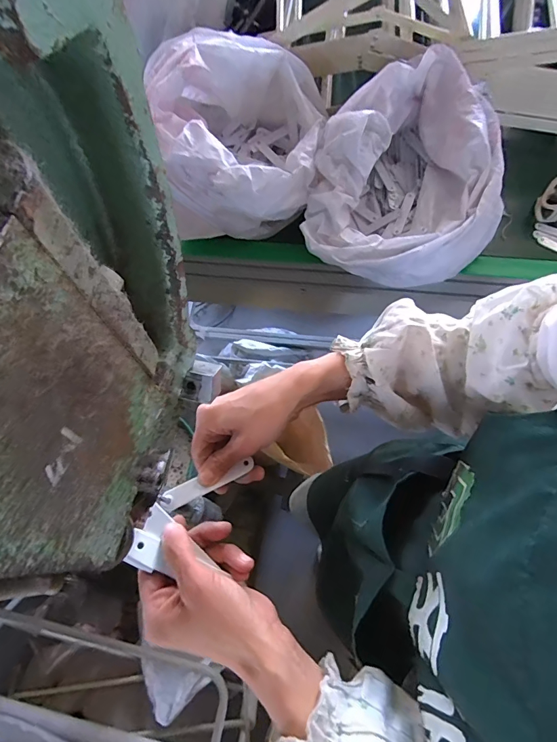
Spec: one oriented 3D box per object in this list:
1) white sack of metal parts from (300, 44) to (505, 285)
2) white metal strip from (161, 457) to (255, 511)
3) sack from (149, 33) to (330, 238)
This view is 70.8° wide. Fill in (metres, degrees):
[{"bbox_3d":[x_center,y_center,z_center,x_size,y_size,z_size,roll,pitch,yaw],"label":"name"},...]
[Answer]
[{"bbox_3d":[0.210,-0.334,0.658,0.304,0.158,0.377,5,67,5],"label":"white sack of metal parts"},{"bbox_3d":[-0.065,0.102,0.354,0.083,0.009,0.018,-23,68,0],"label":"white metal strip"},{"bbox_3d":[-0.069,-0.403,0.662,0.273,0.193,0.312,7,67,5],"label":"sack"}]

